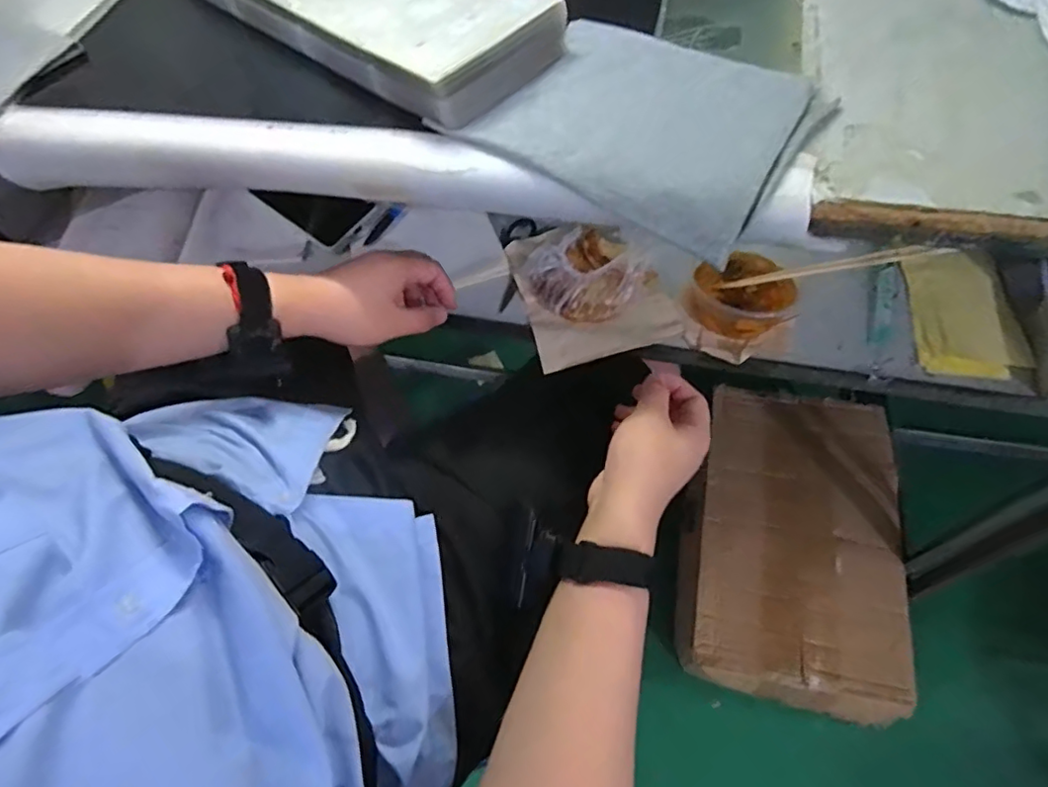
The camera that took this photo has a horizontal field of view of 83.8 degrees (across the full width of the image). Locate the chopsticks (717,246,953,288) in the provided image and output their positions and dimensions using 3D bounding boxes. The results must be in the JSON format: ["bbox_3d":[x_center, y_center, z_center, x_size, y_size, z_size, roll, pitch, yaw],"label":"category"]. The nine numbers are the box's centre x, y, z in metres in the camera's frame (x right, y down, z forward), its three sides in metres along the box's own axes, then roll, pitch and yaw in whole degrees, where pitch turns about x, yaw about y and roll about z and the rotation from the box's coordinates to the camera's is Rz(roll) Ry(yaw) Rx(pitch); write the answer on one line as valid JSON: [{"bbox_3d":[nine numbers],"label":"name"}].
[{"bbox_3d":[0.239,-0.100,0.468,0.165,0.013,0.013,-4,54,37],"label":"chopsticks"}]

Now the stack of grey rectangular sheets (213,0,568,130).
[{"bbox_3d":[-0.143,-0.325,0.462,0.369,0.036,0.132,37,69,23],"label":"stack of grey rectangular sheets"}]

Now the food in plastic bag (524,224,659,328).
[{"bbox_3d":[0.061,-0.115,0.542,0.096,0.036,0.101,38,69,23],"label":"food in plastic bag"}]

